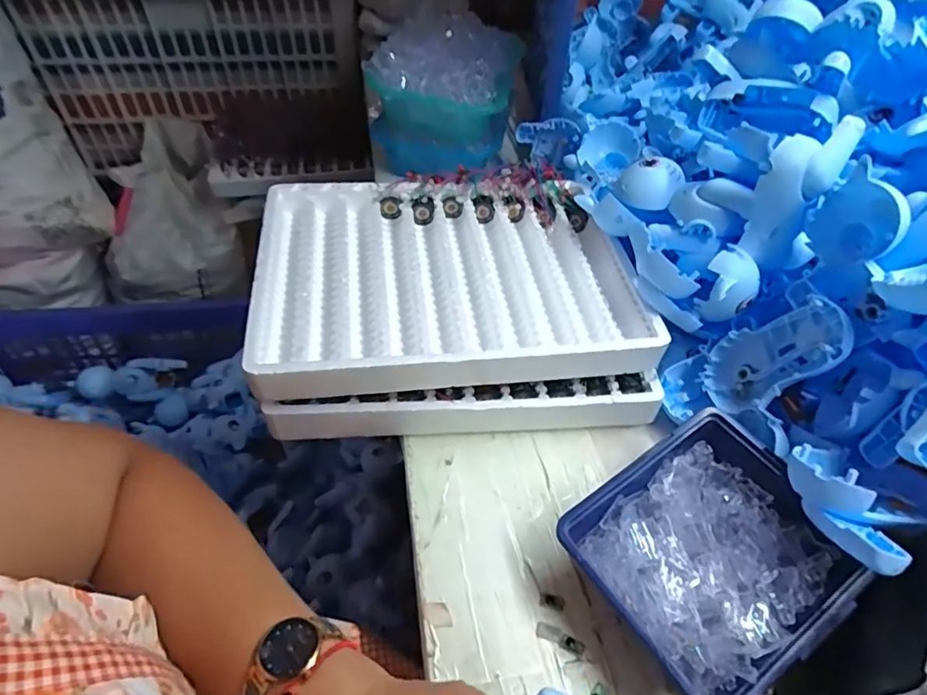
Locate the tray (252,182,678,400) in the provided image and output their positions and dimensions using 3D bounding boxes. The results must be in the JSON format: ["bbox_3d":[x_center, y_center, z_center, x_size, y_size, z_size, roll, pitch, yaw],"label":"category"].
[{"bbox_3d":[-0.014,-0.070,0.509,0.333,0.039,0.238,-4,47,-7],"label":"tray"}]

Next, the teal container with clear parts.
[{"bbox_3d":[-0.029,-0.339,0.749,0.190,0.153,0.122,3,47,-1],"label":"teal container with clear parts"}]

